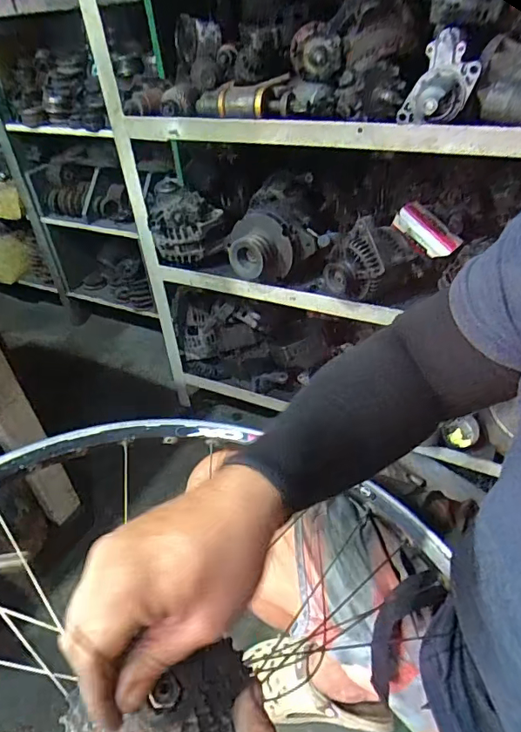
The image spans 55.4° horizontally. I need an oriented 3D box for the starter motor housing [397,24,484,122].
[{"bbox_3d":[0.264,-0.412,0.715,0.090,0.109,0.075,-11,39,-7],"label":"starter motor housing"}]

